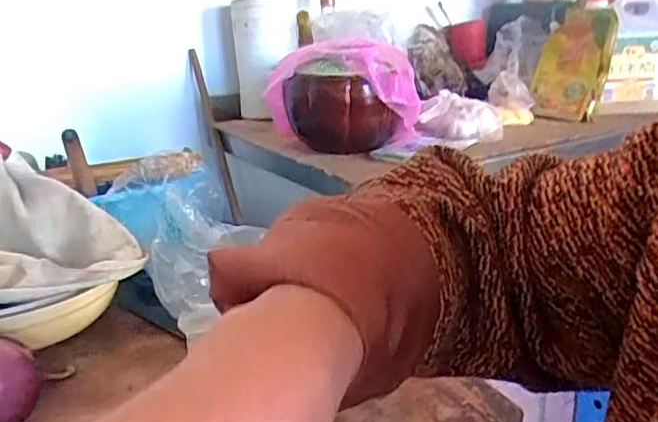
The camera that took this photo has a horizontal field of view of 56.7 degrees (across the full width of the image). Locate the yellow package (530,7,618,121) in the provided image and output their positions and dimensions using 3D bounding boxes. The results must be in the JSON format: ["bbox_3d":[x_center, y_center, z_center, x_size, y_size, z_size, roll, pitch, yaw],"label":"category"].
[{"bbox_3d":[0.466,-0.286,1.177,0.131,0.190,0.115,3,21,14],"label":"yellow package"}]

